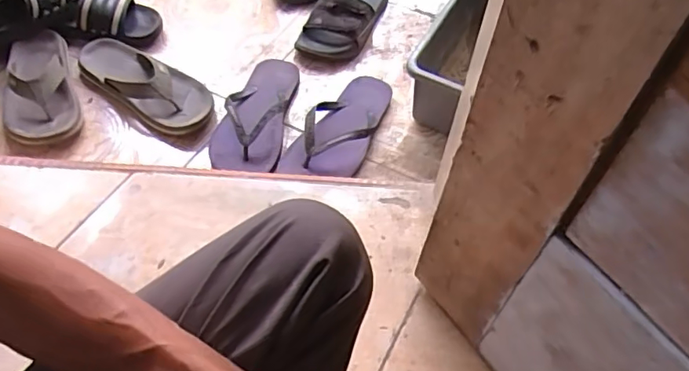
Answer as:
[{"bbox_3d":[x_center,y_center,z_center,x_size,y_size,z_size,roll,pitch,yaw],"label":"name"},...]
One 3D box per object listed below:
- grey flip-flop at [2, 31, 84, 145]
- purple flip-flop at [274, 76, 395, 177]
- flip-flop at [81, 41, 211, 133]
[{"bbox_3d":[-0.503,-0.166,0.874,0.109,0.058,0.262,-18,57,-16],"label":"grey flip-flop"},{"bbox_3d":[-0.002,-0.102,0.849,0.112,0.056,0.253,21,55,12],"label":"purple flip-flop"},{"bbox_3d":[-0.336,-0.178,0.899,0.294,0.062,0.113,33,59,20],"label":"flip-flop"}]

